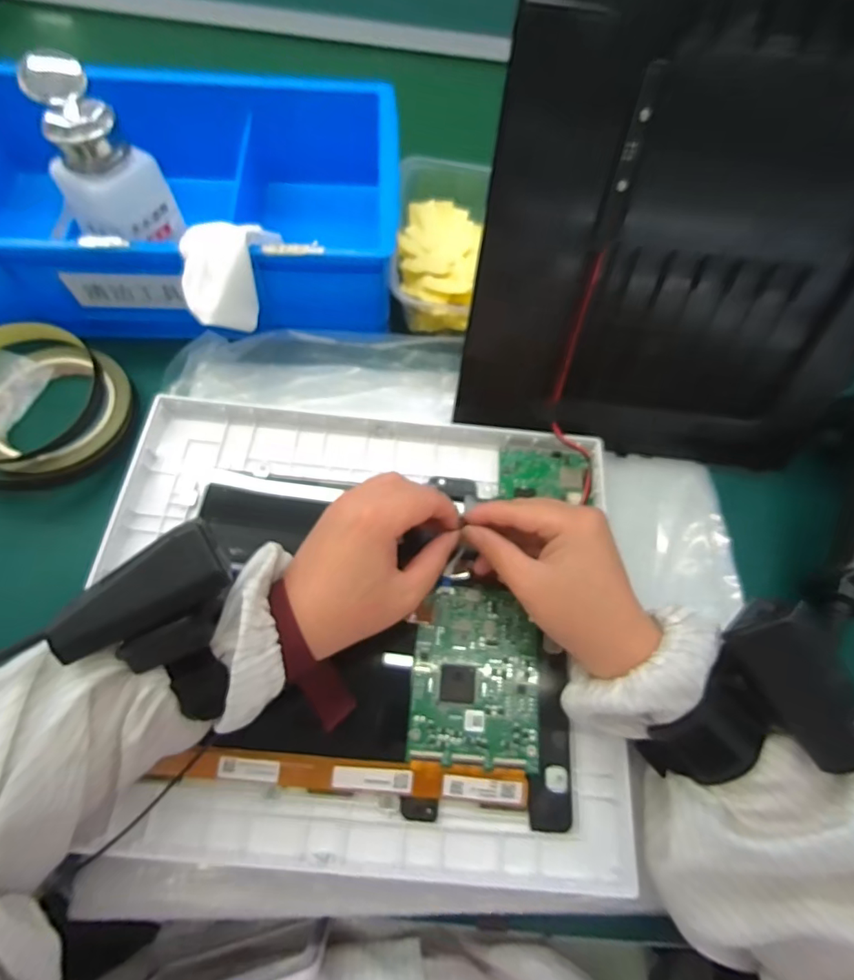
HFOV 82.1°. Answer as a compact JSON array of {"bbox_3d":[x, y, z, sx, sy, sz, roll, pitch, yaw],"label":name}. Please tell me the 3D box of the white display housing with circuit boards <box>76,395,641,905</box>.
[{"bbox_3d":[-0.041,0.073,0.295,0.300,0.032,0.255,5,67,-1],"label":"white display housing with circuit boards"}]

